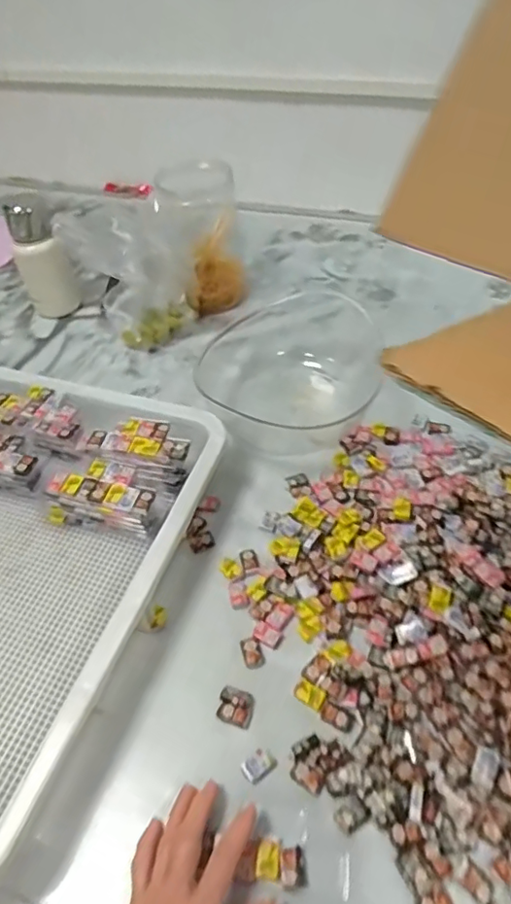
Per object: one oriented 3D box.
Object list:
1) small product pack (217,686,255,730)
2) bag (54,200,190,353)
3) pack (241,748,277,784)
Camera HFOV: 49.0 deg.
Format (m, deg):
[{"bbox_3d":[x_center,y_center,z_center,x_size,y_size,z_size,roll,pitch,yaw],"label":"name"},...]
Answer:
[{"bbox_3d":[-0.018,0.227,0.500,0.030,0.013,0.028,7,50,12],"label":"small product pack"},{"bbox_3d":[-0.166,-0.252,0.824,0.144,0.190,0.075,-11,49,-4],"label":"bag"},{"bbox_3d":[0.002,0.262,0.470,0.027,0.008,0.021,-34,54,-22],"label":"pack"}]

